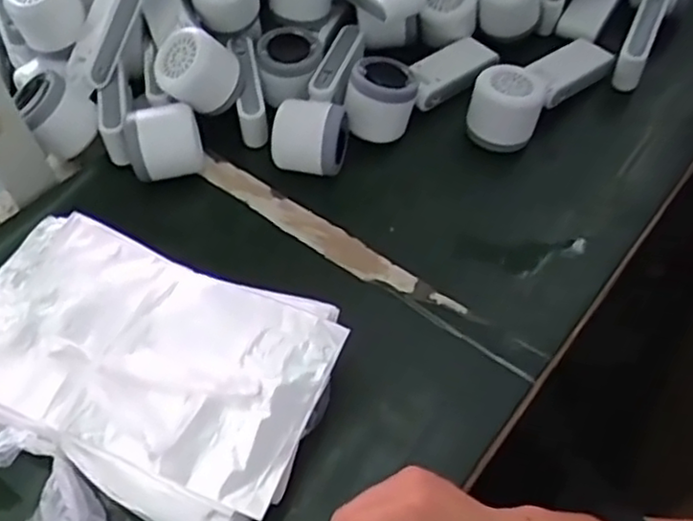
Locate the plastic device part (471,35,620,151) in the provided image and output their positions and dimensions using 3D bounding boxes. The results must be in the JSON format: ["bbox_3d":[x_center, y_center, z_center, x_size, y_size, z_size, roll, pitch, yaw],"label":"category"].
[{"bbox_3d":[0.173,-0.151,0.623,0.160,0.063,0.055,-36,61,-21],"label":"plastic device part"}]

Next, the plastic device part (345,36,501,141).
[{"bbox_3d":[0.070,-0.159,0.639,0.161,0.056,0.061,-32,59,-33],"label":"plastic device part"}]

